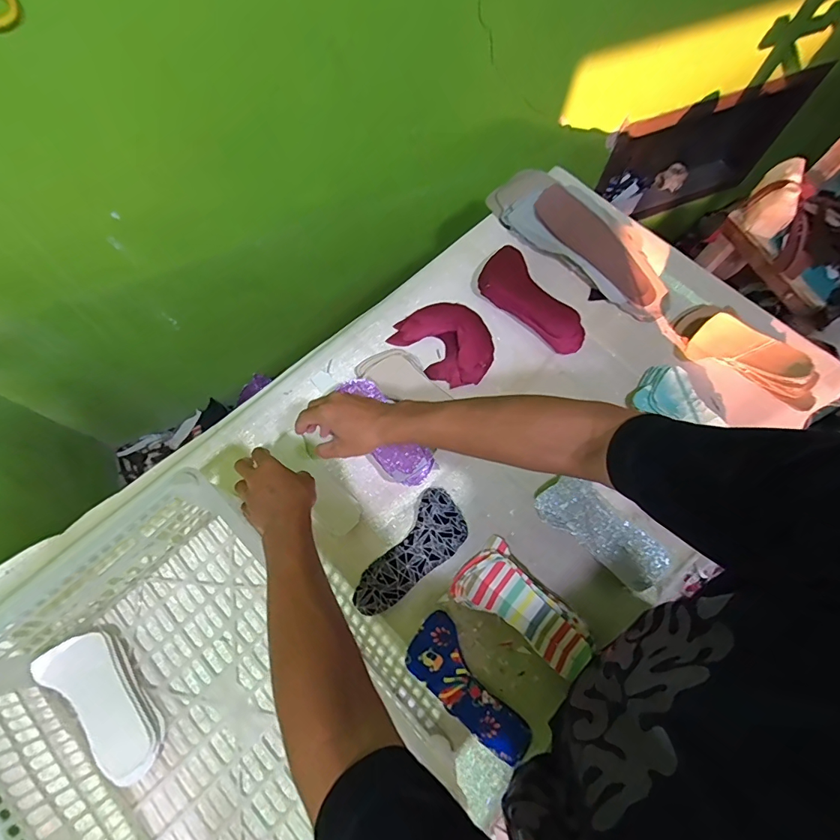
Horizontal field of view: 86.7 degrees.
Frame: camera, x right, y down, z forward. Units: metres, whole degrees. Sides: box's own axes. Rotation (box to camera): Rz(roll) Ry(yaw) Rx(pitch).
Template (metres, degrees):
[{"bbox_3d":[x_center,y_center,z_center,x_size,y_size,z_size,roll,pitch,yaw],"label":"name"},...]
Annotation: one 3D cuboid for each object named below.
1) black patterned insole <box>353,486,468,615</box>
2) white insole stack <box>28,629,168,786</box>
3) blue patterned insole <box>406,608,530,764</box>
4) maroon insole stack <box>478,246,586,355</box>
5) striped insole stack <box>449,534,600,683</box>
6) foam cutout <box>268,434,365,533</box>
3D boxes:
[{"bbox_3d":[-0.006,0.183,0.600,0.079,0.014,0.184,35,72,12],"label":"black patterned insole"},{"bbox_3d":[-0.369,0.333,0.525,0.075,0.040,0.174,-42,75,-15],"label":"white insole stack"},{"bbox_3d":[0.059,0.333,0.550,0.071,0.008,0.179,-40,74,-15],"label":"blue patterned insole"},{"bbox_3d":[0.186,-0.194,0.723,0.201,0.052,0.077,40,73,14],"label":"maroon insole stack"},{"bbox_3d":[0.135,0.242,0.566,0.184,0.041,0.098,40,73,14],"label":"striped insole stack"},{"bbox_3d":[-0.150,0.086,0.627,0.052,0.009,0.168,-41,76,-16],"label":"foam cutout"}]

